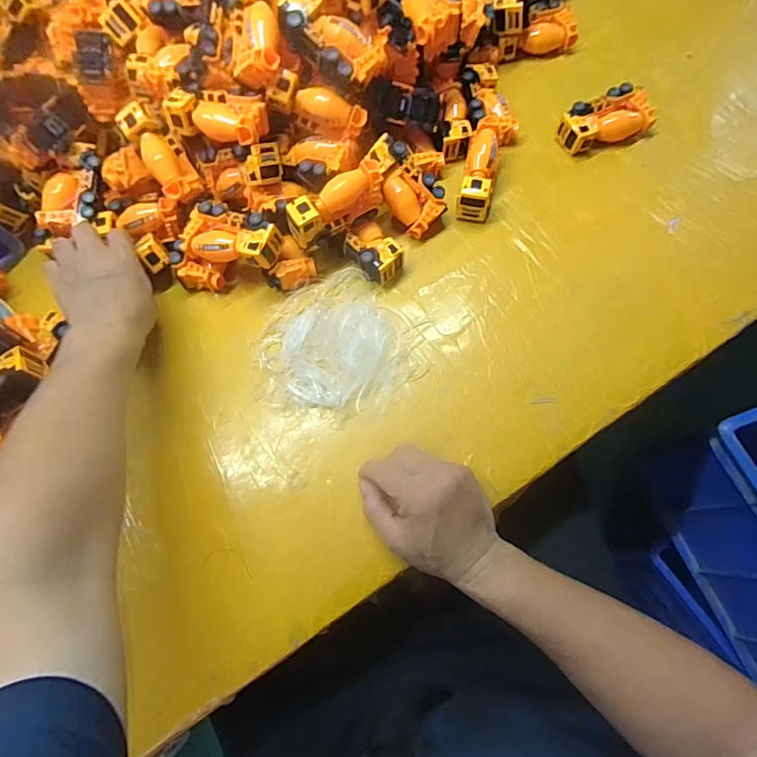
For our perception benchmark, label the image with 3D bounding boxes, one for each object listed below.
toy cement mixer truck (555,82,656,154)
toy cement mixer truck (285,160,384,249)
[{"bbox_3d":[0.270,-0.303,0.555,0.103,0.034,0.055,-22,72,-5],"label":"toy cement mixer truck"},{"bbox_3d":[-0.042,-0.176,0.494,0.105,0.059,0.033,-27,72,-6],"label":"toy cement mixer truck"}]

